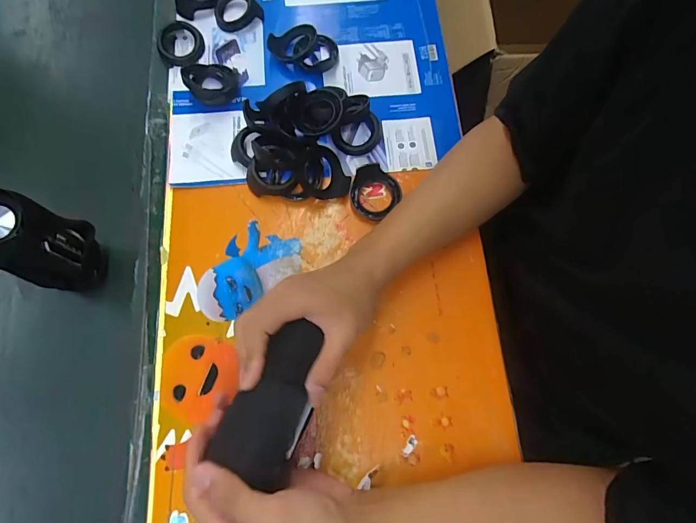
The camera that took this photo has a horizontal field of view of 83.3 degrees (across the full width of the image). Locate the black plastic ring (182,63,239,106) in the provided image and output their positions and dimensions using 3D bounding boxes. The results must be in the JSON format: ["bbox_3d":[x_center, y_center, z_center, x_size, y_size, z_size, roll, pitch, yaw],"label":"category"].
[{"bbox_3d":[-0.178,-0.231,0.506,0.067,0.024,0.057,-5,68,-24],"label":"black plastic ring"}]

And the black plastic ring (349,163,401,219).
[{"bbox_3d":[0.033,-0.083,0.471,0.059,0.024,0.062,0,74,2],"label":"black plastic ring"}]

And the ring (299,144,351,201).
[{"bbox_3d":[-0.032,-0.106,0.473,0.064,0.020,0.064,0,91,-19],"label":"ring"}]

